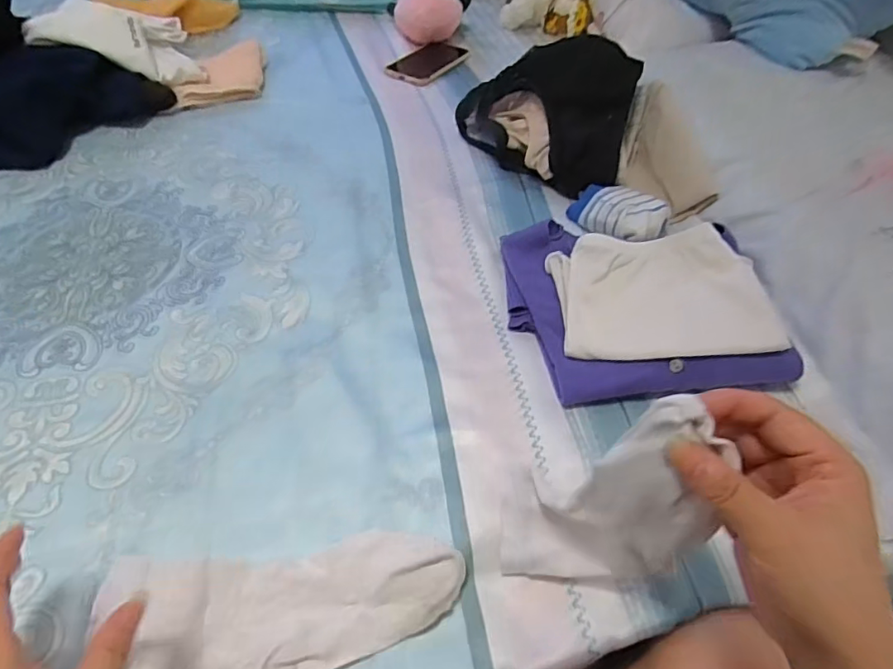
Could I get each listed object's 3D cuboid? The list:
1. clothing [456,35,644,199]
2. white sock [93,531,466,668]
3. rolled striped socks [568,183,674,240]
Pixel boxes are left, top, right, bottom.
[{"bbox_3d":[0.122,-0.290,0.698,0.218,0.116,0.178,16,51,8],"label":"clothing"},{"bbox_3d":[-0.101,0.179,0.351,0.222,0.018,0.086,-4,51,-8],"label":"white sock"},{"bbox_3d":[0.199,-0.140,0.628,0.105,0.034,0.070,37,57,23],"label":"rolled striped socks"}]

